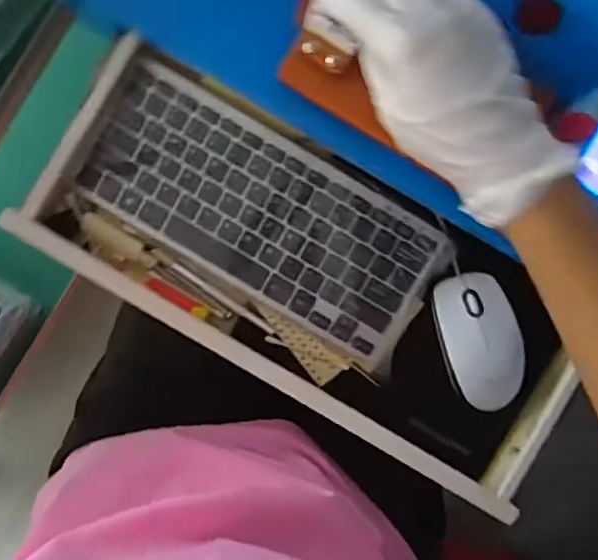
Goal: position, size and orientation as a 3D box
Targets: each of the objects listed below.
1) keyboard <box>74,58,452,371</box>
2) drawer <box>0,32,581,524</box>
[{"bbox_3d":[-0.029,-0.052,0.464,0.284,0.017,0.116,31,89,-1],"label":"keyboard"},{"bbox_3d":[0.011,-0.004,0.458,0.414,0.047,0.205,30,89,-1],"label":"drawer"}]

